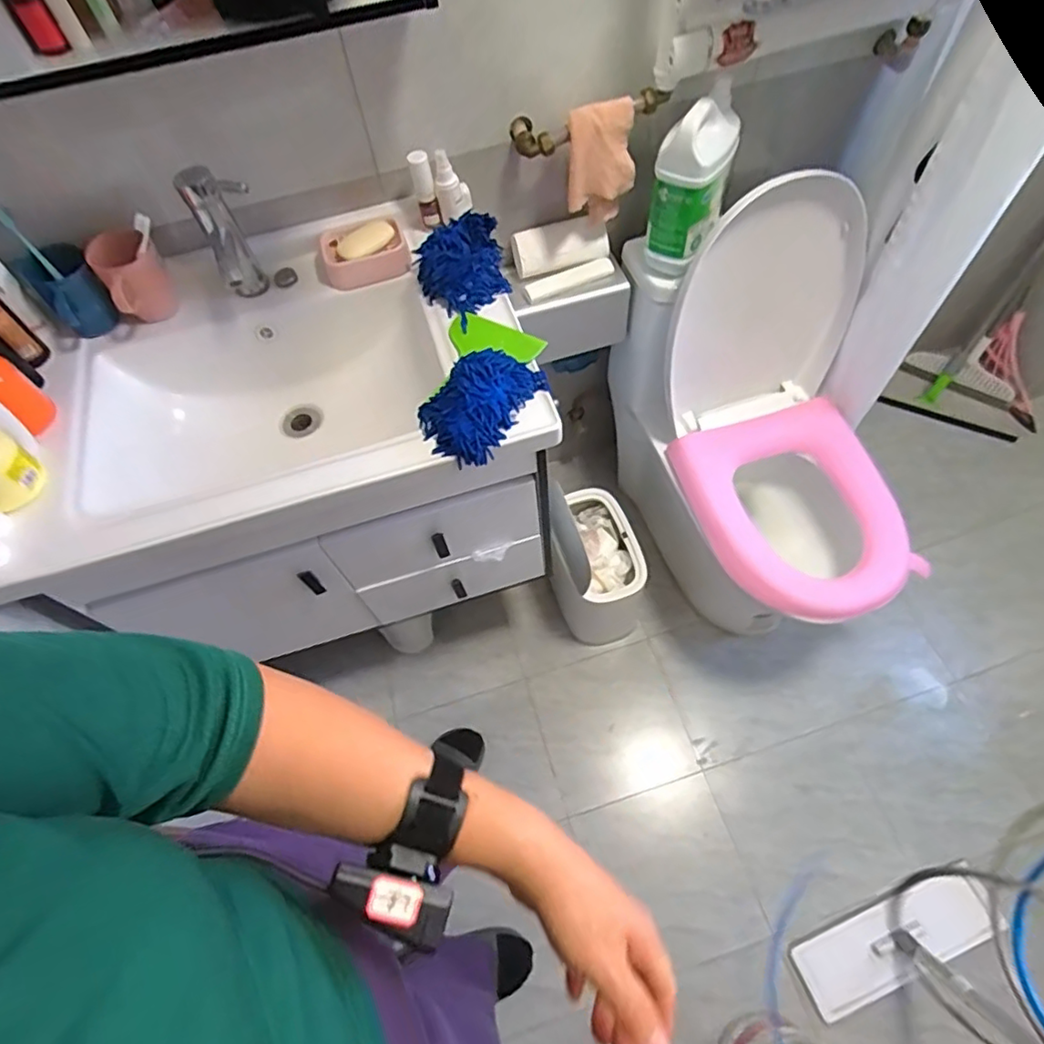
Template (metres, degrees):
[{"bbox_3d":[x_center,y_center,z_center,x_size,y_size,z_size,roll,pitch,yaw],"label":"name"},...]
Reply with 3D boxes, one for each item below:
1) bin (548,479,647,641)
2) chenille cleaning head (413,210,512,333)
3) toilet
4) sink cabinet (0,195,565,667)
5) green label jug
[{"bbox_3d":[0.148,0.067,1.259,0.167,0.384,0.255,-16,61,-5],"label":"bin"},{"bbox_3d":[-0.083,-0.346,0.839,0.122,0.053,0.162,-12,61,-3],"label":"chenille cleaning head"},{"bbox_3d":[0.465,-0.139,1.141,0.354,0.797,0.649,-23,62,-9],"label":"toilet"},{"bbox_3d":[-0.321,-0.131,0.976,0.644,0.411,0.484,-15,61,-4],"label":"sink cabinet"},{"bbox_3d":[0.250,-0.499,0.898,0.099,0.222,0.119,33,68,20],"label":"green label jug"}]

